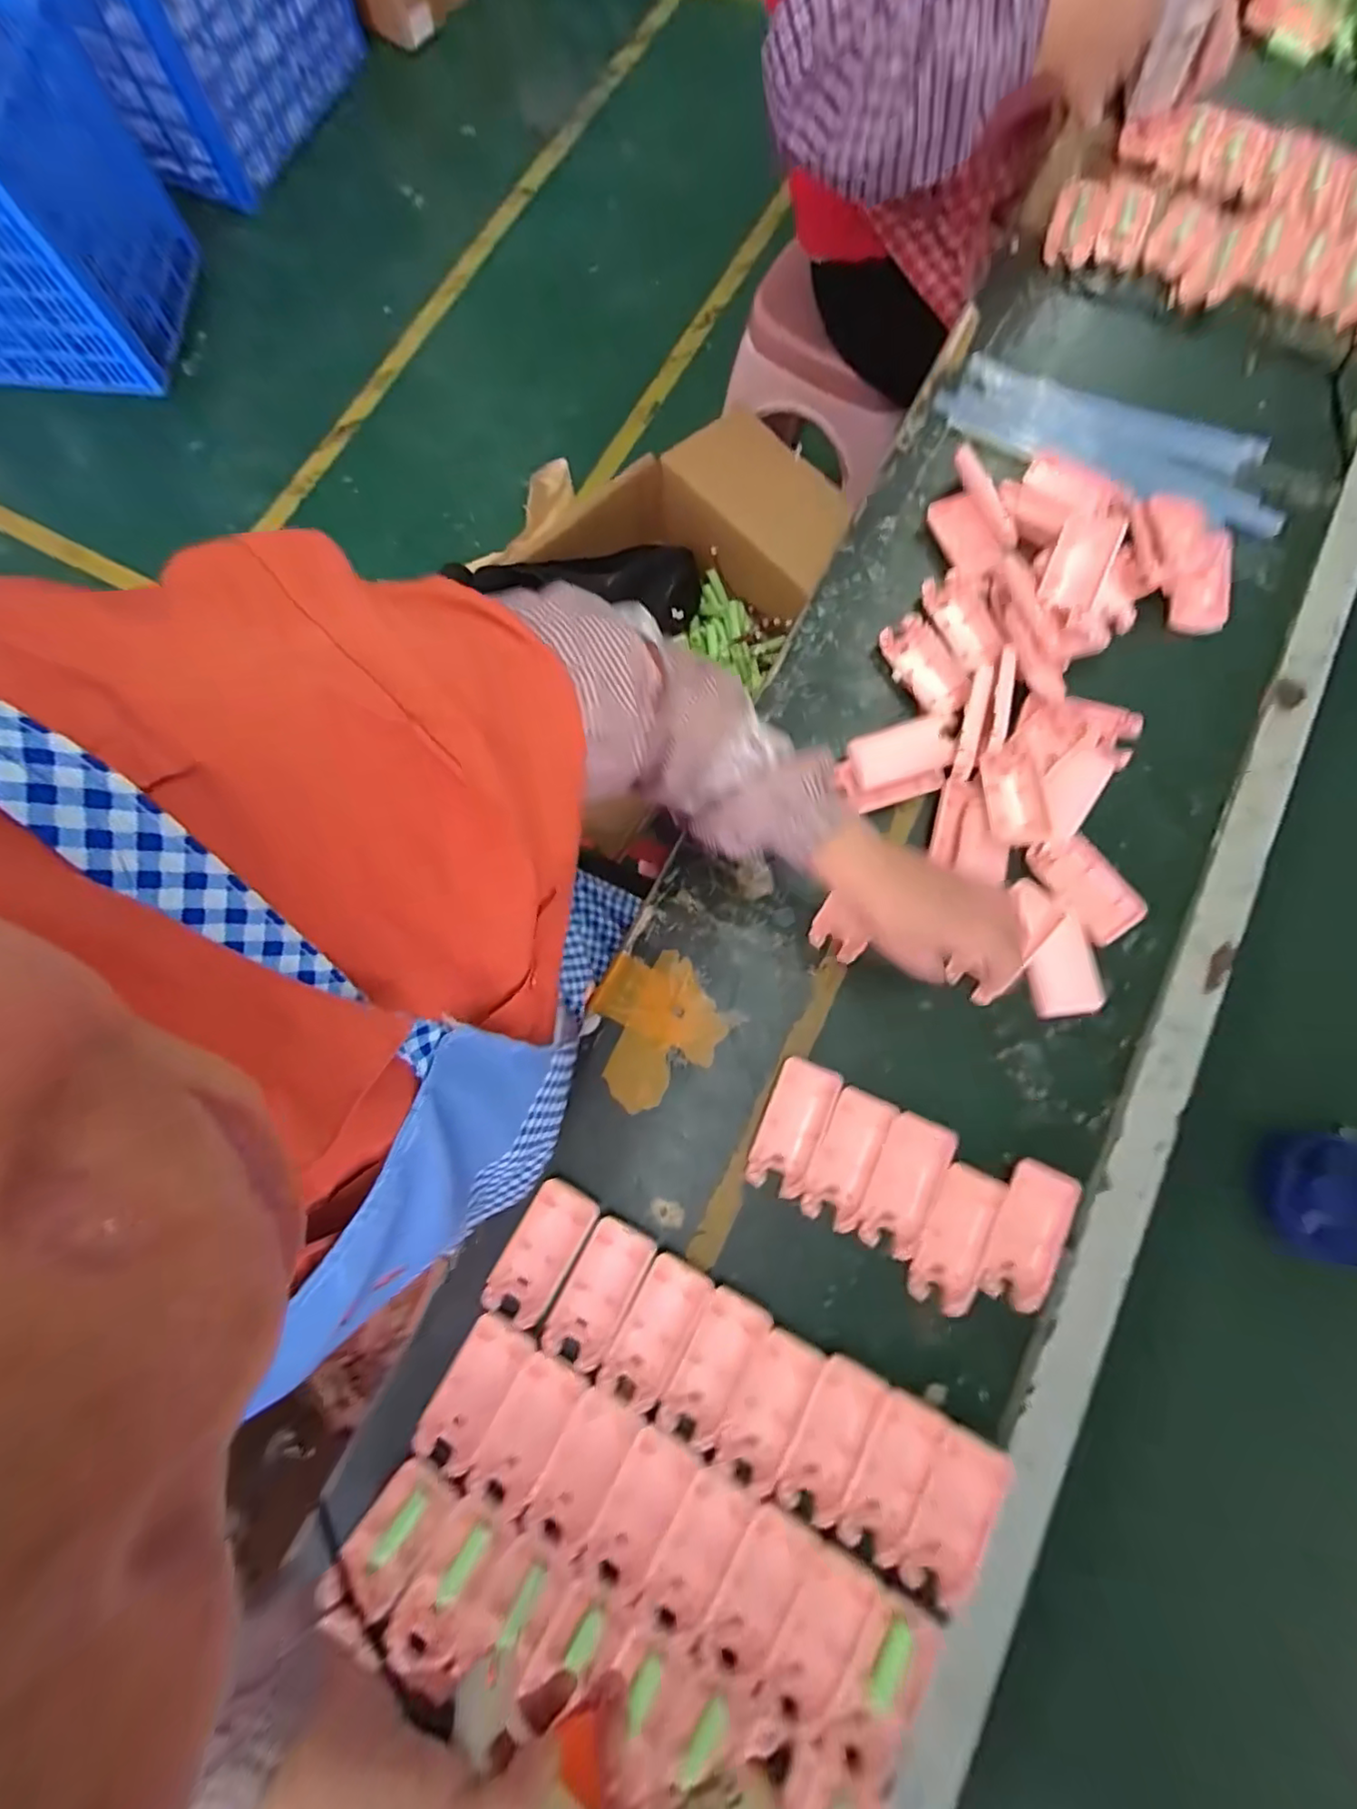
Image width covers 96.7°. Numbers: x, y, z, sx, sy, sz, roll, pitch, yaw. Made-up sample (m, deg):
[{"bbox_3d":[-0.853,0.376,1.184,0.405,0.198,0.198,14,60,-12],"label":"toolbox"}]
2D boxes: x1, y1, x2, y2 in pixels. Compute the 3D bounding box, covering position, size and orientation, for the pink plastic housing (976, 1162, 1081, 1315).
[{"bbox_3d":[0.253,0.237,0.431,0.053,0.012,0.095,24,80,4],"label":"pink plastic housing"}]

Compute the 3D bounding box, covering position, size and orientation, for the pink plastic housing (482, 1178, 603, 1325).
[{"bbox_3d":[-0.100,0.252,0.436,0.046,0.009,0.096,30,81,5],"label":"pink plastic housing"}]

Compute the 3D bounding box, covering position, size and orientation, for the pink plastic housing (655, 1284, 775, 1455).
[{"bbox_3d":[0.025,0.320,0.420,0.045,0.014,0.093,29,81,4],"label":"pink plastic housing"}]

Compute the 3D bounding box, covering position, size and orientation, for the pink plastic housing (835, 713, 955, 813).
[{"bbox_3d":[0.184,-0.117,0.505,0.089,0.026,0.061,-17,80,-4],"label":"pink plastic housing"}]

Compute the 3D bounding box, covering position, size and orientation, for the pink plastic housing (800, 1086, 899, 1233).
[{"bbox_3d":[0.125,0.186,0.442,0.045,0.014,0.094,24,80,4],"label":"pink plastic housing"}]

